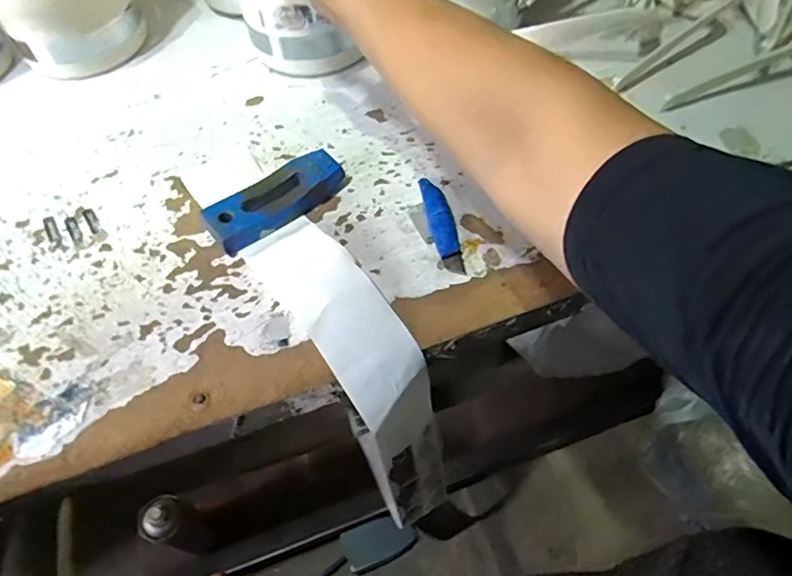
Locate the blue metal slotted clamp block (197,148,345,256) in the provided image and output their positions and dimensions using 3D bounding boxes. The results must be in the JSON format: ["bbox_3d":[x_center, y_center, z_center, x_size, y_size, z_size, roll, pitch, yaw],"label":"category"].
[{"bbox_3d":[-0.116,-0.086,0.525,0.135,0.030,0.052,-33,61,-19],"label":"blue metal slotted clamp block"}]

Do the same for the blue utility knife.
[{"bbox_3d":[0.043,-0.061,0.509,0.024,0.016,0.117,-10,56,-5],"label":"blue utility knife"}]

